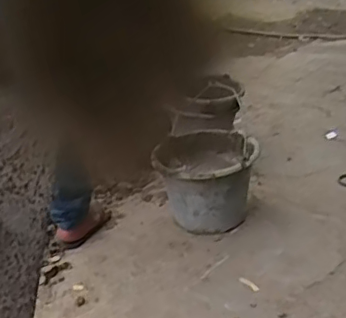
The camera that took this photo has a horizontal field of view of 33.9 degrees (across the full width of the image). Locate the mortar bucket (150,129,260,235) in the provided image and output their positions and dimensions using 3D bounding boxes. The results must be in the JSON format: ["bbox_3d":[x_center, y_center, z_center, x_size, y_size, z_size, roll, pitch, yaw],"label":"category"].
[{"bbox_3d":[0.084,0.068,1.534,0.263,0.224,0.263,1,26,0],"label":"mortar bucket"}]

